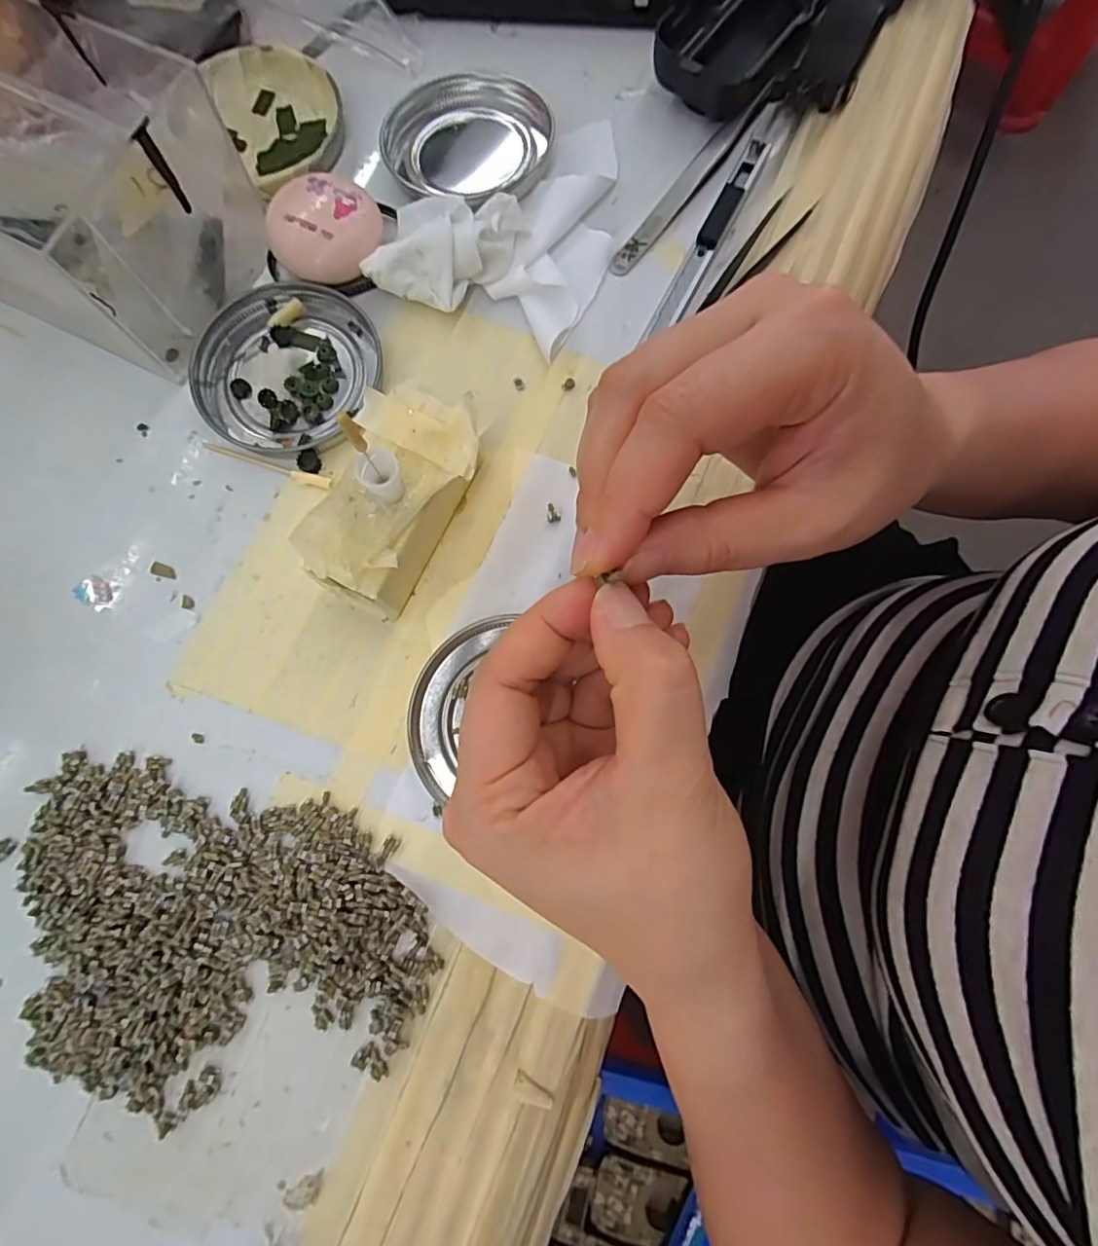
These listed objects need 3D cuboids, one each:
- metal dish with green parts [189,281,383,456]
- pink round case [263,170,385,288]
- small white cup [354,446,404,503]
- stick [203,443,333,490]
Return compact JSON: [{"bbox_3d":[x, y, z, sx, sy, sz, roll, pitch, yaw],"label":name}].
[{"bbox_3d":[-0.115,-0.112,0.247,0.071,0.008,0.077,0,79,0],"label":"metal dish with green parts"},{"bbox_3d":[-0.097,-0.170,0.251,0.045,0.023,0.041,0,79,0],"label":"pink round case"},{"bbox_3d":[-0.058,-0.051,0.198,0.014,0.016,0.014,0,79,0],"label":"small white cup"},{"bbox_3d":[-0.120,-0.067,0.240,0.059,0.004,0.005,18,79,4],"label":"stick"}]

